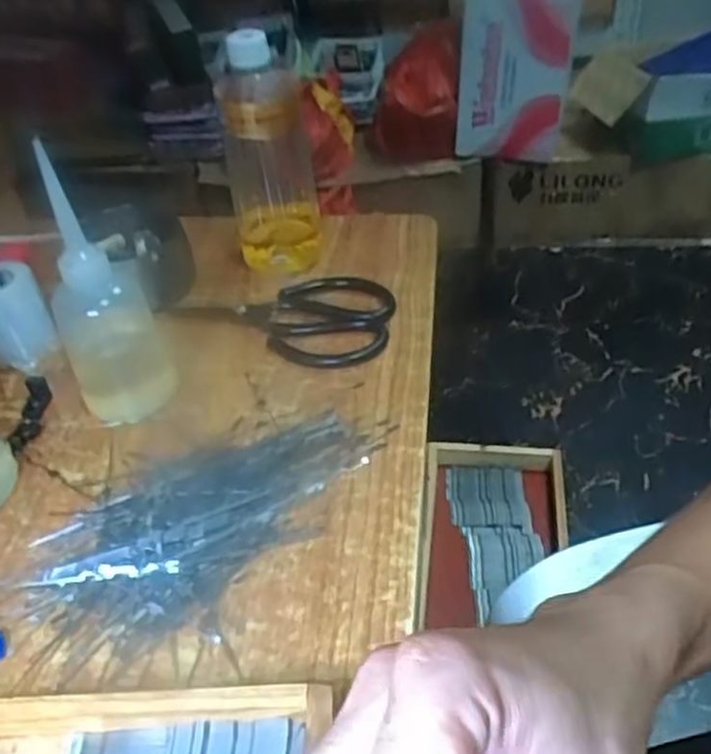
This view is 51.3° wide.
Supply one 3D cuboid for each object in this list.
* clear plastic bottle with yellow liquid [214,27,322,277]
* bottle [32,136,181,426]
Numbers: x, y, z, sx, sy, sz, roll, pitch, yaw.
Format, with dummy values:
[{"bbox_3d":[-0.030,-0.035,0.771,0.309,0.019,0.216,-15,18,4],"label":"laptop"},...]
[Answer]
[{"bbox_3d":[-0.070,-0.176,0.586,0.068,0.180,0.068,-6,41,0],"label":"clear plastic bottle with yellow liquid"},{"bbox_3d":[-0.165,-0.053,0.475,0.065,0.164,0.058,-24,44,-20],"label":"bottle"}]

